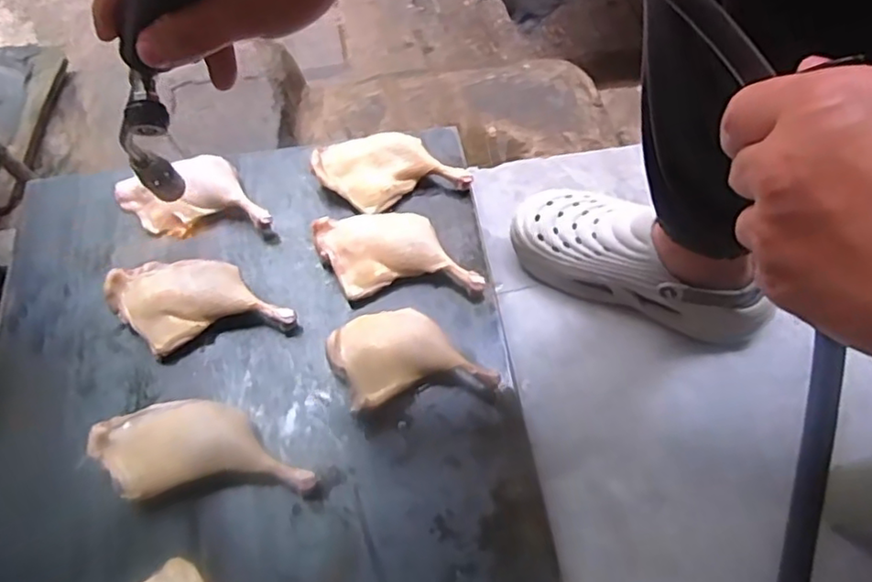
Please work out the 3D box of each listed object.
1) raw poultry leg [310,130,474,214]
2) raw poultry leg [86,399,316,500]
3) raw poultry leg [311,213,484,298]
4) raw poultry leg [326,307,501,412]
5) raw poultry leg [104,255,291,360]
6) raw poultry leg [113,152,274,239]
[{"bbox_3d":[-0.051,-0.133,0.692,0.154,0.041,0.088,-16,60,-8],"label":"raw poultry leg"},{"bbox_3d":[-0.196,0.134,0.538,0.182,0.039,0.081,-3,59,0],"label":"raw poultry leg"},{"bbox_3d":[-0.041,-0.038,0.641,0.160,0.034,0.095,-6,59,-1],"label":"raw poultry leg"},{"bbox_3d":[-0.025,0.061,0.580,0.142,0.030,0.085,-10,59,-4],"label":"raw poultry leg"},{"bbox_3d":[-0.231,0.009,0.612,0.162,0.042,0.090,-15,60,-7],"label":"raw poultry leg"},{"bbox_3d":[-0.265,-0.106,0.684,0.175,0.038,0.094,-1,59,1],"label":"raw poultry leg"}]

